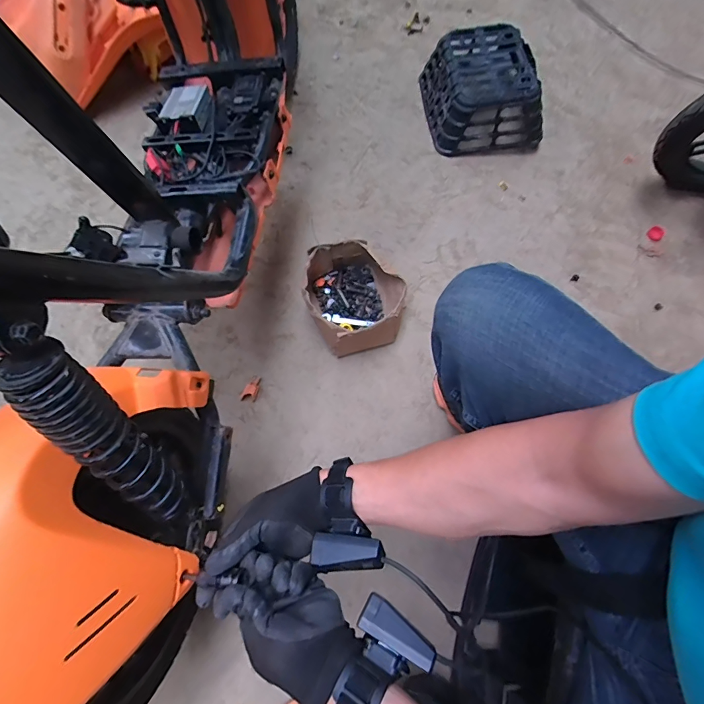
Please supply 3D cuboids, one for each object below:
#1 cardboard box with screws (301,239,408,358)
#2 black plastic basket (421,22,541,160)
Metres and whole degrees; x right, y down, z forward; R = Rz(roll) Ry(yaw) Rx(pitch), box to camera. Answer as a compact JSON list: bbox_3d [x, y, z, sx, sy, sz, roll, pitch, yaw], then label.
[{"bbox_3d":[0.005,-0.109,0.770,0.182,0.095,0.213,-15,69,-7],"label":"cardboard box with screws"},{"bbox_3d":[0.325,-0.655,0.984,0.256,0.133,0.293,-7,68,-4],"label":"black plastic basket"}]

